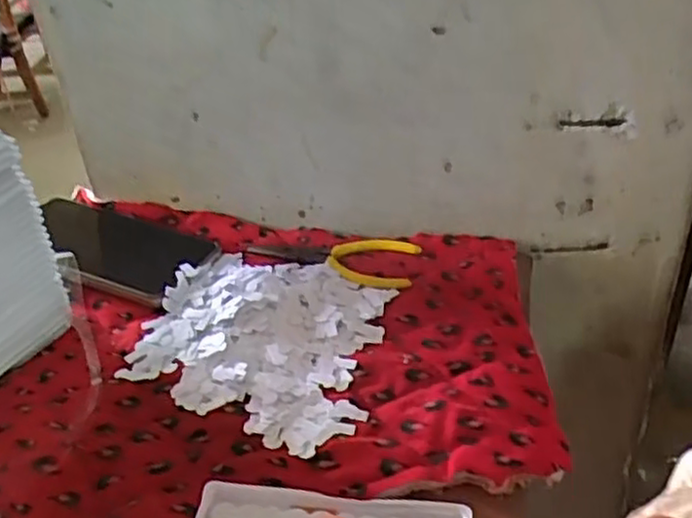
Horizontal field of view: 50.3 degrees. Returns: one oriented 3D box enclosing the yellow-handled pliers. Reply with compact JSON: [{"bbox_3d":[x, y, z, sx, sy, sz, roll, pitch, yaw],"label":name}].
[{"bbox_3d":[-0.012,0.001,0.523,0.123,0.010,0.048,2,37,7],"label":"yellow-handled pliers"}]

